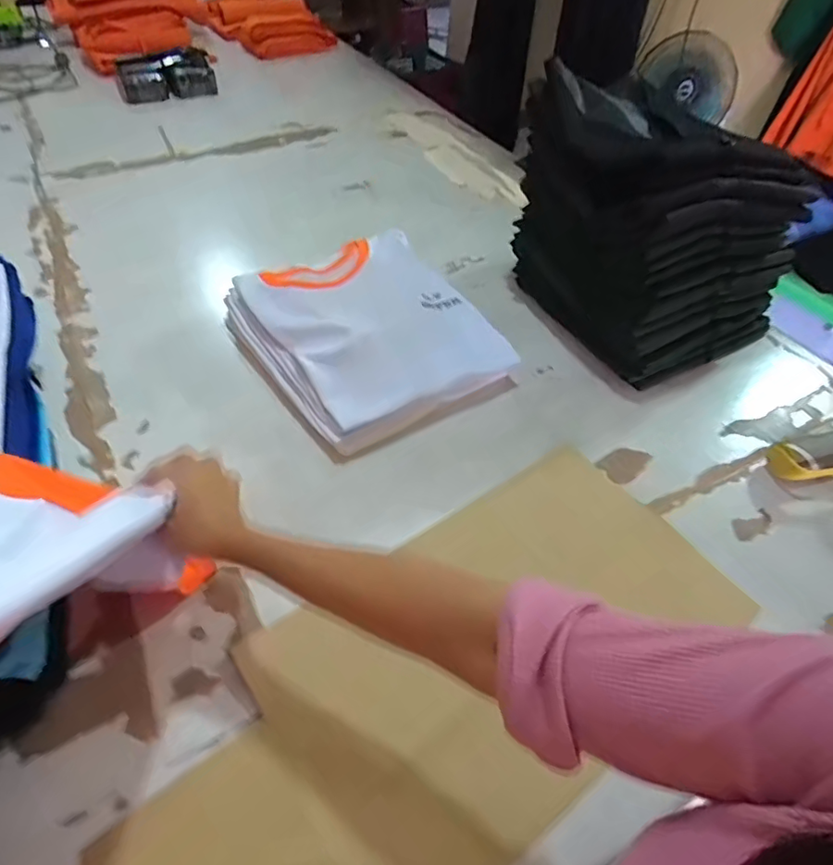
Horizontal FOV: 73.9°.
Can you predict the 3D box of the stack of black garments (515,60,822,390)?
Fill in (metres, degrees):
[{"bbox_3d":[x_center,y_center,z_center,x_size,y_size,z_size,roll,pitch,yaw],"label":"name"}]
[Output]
[{"bbox_3d":[0.343,-0.294,0.808,0.287,0.274,0.351,-17,51,-18],"label":"stack of black garments"}]

